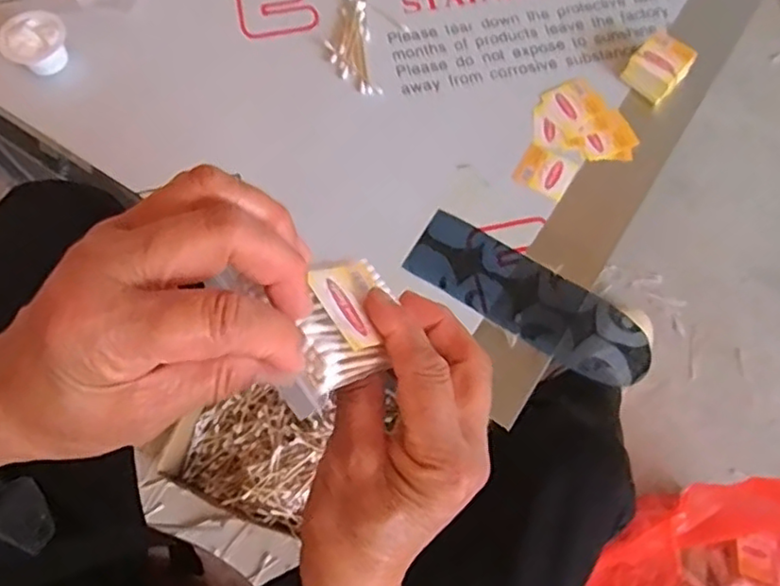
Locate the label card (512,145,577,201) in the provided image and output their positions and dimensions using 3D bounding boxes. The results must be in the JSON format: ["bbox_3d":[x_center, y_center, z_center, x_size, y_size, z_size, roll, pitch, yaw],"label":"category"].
[{"bbox_3d":[0.127,-0.099,0.528,0.043,0.004,0.038,32,72,12],"label":"label card"}]

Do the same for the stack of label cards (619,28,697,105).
[{"bbox_3d":[0.232,-0.194,0.550,0.044,0.027,0.050,43,75,15],"label":"stack of label cards"}]

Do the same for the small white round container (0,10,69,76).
[{"bbox_3d":[-0.306,-0.214,0.557,0.053,0.028,0.057,0,69,0],"label":"small white round container"}]

